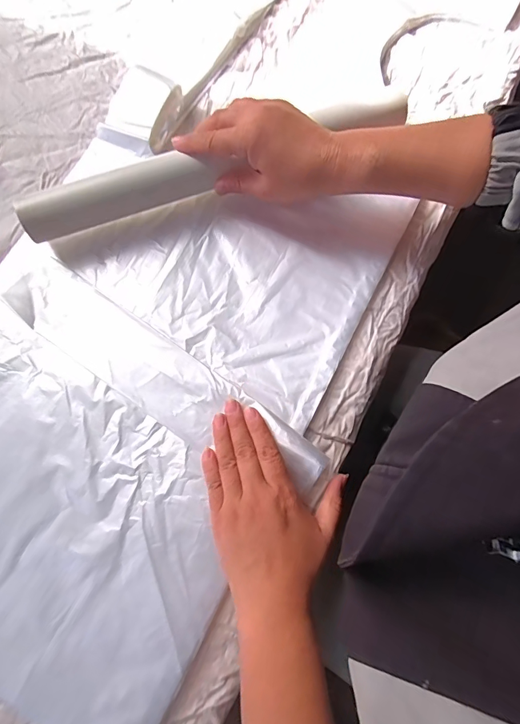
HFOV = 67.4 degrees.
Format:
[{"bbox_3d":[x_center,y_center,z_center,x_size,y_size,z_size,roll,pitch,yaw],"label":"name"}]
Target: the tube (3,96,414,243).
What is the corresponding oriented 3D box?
[{"bbox_3d":[-0.034,-0.180,0.353,0.353,0.033,0.030,-20,78,-5],"label":"tube"}]

